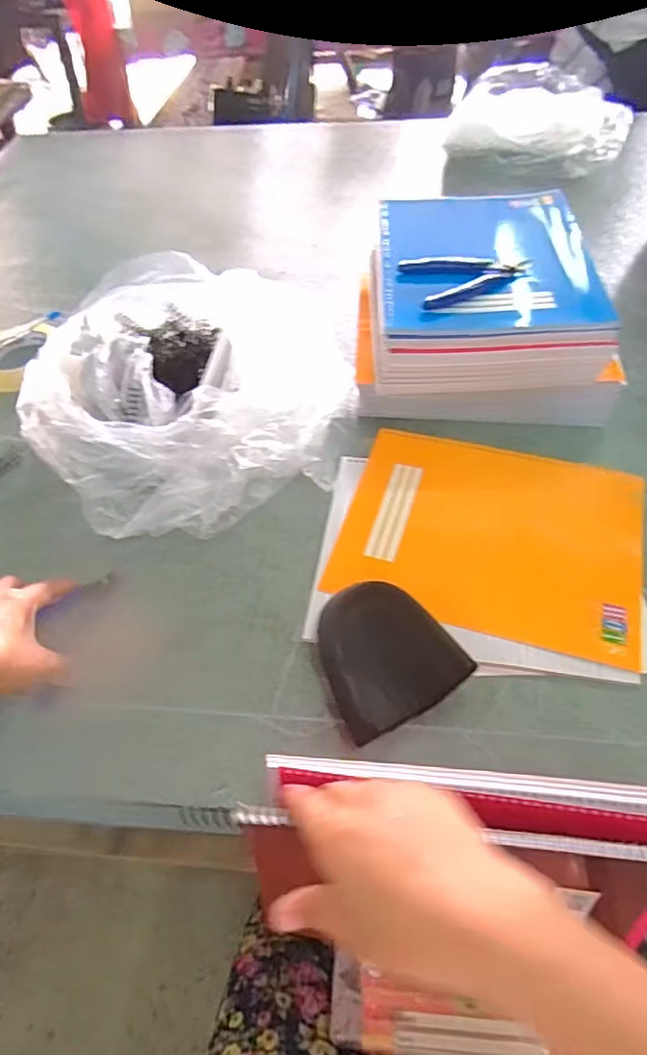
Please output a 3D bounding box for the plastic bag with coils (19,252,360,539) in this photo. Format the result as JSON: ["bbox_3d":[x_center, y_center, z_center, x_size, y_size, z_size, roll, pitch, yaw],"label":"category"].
[{"bbox_3d":[-0.147,-0.148,0.581,0.294,0.097,0.338,-27,57,-15],"label":"plastic bag with coils"}]

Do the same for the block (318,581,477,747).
[{"bbox_3d":[0.039,0.094,0.413,0.091,0.042,0.098,-29,58,-17],"label":"block"}]

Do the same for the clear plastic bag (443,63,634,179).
[{"bbox_3d":[0.368,-0.695,0.971,0.283,0.082,0.287,17,57,15],"label":"clear plastic bag"}]

